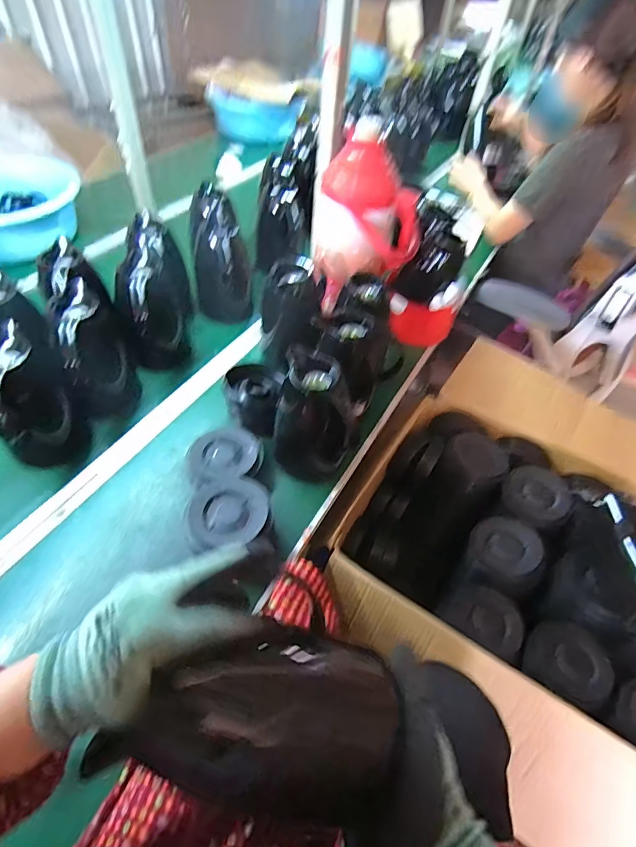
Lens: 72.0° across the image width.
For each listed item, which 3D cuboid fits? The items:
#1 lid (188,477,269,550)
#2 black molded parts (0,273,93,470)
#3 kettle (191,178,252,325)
[{"bbox_3d":[-0.124,0.120,0.617,0.104,0.018,0.111,3,49,-3],"label":"lid"},{"bbox_3d":[-0.474,-0.075,0.715,0.115,0.191,0.271,-20,54,-21],"label":"black molded parts"},{"bbox_3d":[-0.226,-0.381,1.004,0.119,0.188,0.296,-6,50,-11],"label":"kettle"}]

